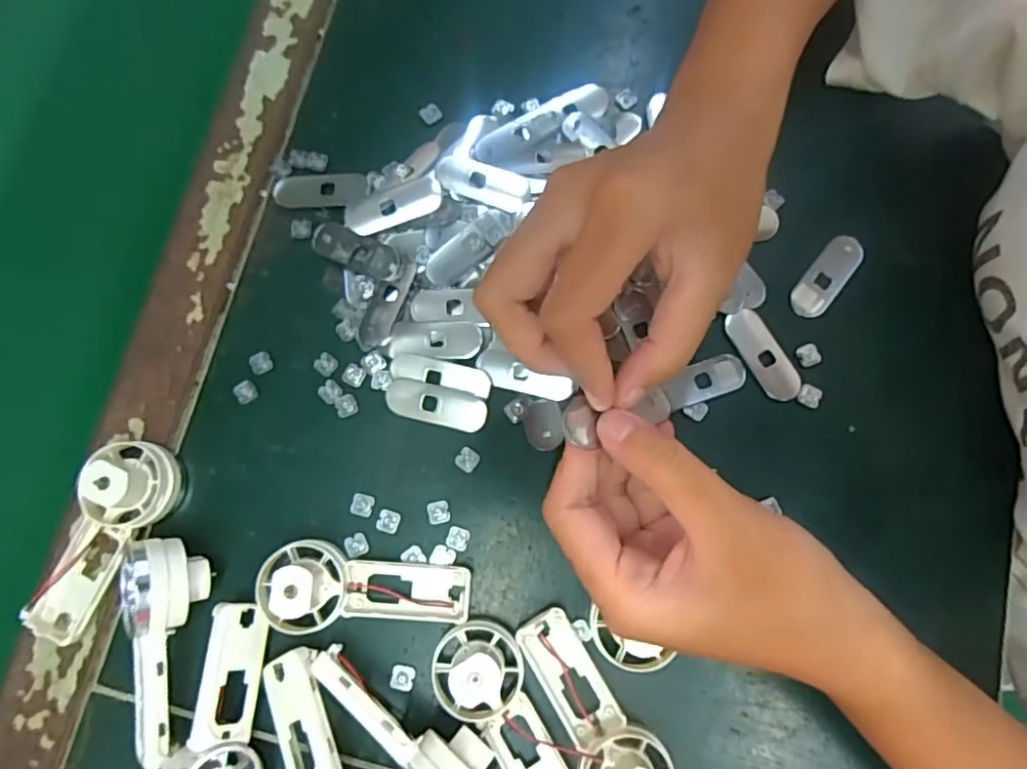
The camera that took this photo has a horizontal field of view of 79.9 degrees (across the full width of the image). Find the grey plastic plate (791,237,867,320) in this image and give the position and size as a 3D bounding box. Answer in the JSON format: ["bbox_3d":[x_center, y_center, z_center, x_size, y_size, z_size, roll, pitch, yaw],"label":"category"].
[{"bbox_3d":[0.160,-0.056,0.312,0.018,0.004,0.050,38,82,7],"label":"grey plastic plate"}]

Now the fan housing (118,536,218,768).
[{"bbox_3d":[-0.154,0.113,0.267,0.029,0.032,0.088,7,79,2],"label":"fan housing"}]

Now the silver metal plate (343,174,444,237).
[{"bbox_3d":[-0.062,-0.092,0.314,0.050,0.008,0.022,-22,80,-4],"label":"silver metal plate"}]

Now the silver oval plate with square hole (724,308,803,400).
[{"bbox_3d":[0.123,-0.015,0.304,0.019,0.004,0.049,-31,80,-5],"label":"silver oval plate with square hole"}]

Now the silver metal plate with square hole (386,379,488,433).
[{"bbox_3d":[-0.038,0.010,0.300,0.049,0.004,0.019,12,79,3],"label":"silver metal plate with square hole"}]

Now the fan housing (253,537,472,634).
[{"bbox_3d":[-0.066,0.092,0.274,0.091,0.020,0.037,7,79,-12],"label":"fan housing"}]

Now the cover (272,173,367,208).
[{"bbox_3d":[-0.102,-0.102,0.322,0.049,0.004,0.018,-1,79,0],"label":"cover"}]

